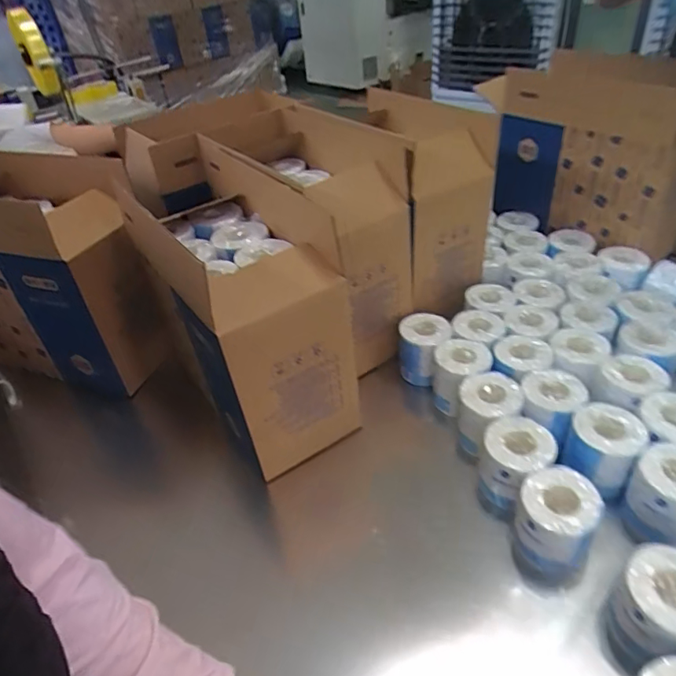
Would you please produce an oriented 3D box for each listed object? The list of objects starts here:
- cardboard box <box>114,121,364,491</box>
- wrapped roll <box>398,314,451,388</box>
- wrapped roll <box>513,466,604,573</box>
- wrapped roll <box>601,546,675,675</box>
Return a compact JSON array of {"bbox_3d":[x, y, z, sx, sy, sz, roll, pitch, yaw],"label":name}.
[{"bbox_3d":[-0.202,-0.090,0.889,0.212,0.392,0.504,-26,42,-21],"label":"cardboard box"},{"bbox_3d":[0.164,0.030,0.950,0.092,0.108,0.099,-5,39,4],"label":"wrapped roll"},{"bbox_3d":[0.295,0.253,0.678,0.099,0.108,0.104,16,44,27],"label":"wrapped roll"},{"bbox_3d":[0.380,0.329,0.588,0.099,0.132,0.090,-5,39,4],"label":"wrapped roll"}]

